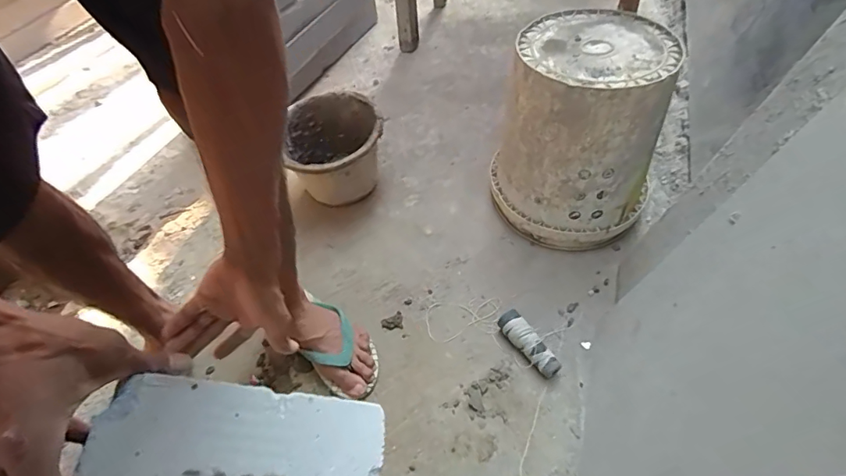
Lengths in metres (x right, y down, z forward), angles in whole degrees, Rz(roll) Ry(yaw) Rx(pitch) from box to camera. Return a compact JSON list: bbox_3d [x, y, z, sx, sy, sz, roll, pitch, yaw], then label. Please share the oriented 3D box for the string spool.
[{"bbox_3d":[0.171,0.173,0.765,0.037,0.043,0.122,-29,52,-20],"label":"string spool"}]

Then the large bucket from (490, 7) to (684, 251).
[{"bbox_3d":[0.285,-0.191,0.876,0.286,0.338,0.266,14,51,17],"label":"large bucket"}]

